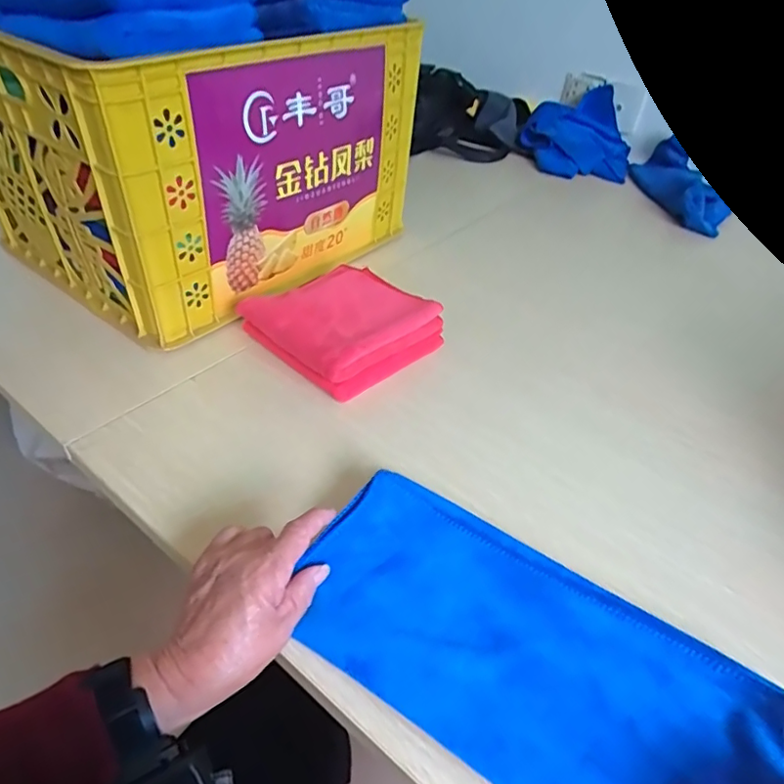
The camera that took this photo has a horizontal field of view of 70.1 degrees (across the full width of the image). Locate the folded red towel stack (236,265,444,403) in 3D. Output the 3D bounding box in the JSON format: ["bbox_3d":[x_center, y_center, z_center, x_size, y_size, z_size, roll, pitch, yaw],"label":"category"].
[{"bbox_3d":[-0.069,-0.087,0.644,0.184,0.059,0.192,-31,52,-32],"label":"folded red towel stack"}]

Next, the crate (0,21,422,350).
[{"bbox_3d":[-0.260,-0.342,0.747,0.394,0.269,0.446,27,47,25],"label":"crate"}]

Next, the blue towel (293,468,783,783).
[{"bbox_3d":[0.089,0.176,0.382,0.317,0.019,0.162,26,47,24],"label":"blue towel"}]

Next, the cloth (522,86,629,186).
[{"bbox_3d":[0.416,-0.563,1.239,0.228,0.060,0.263,-13,65,-5],"label":"cloth"}]

